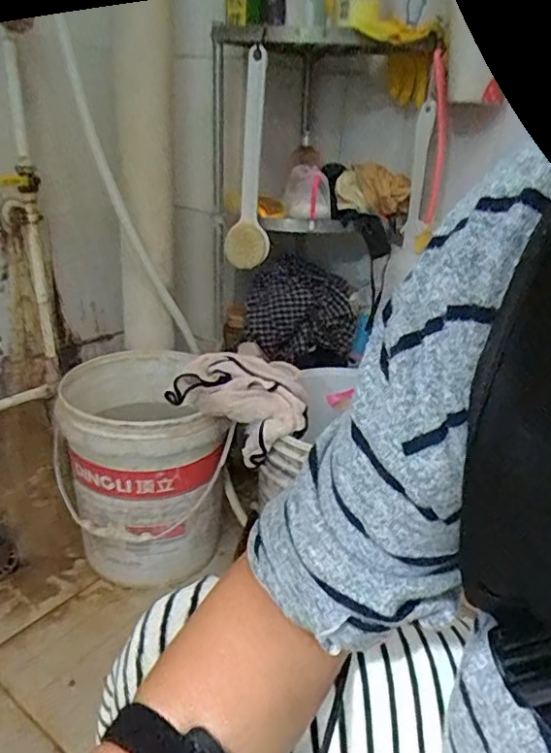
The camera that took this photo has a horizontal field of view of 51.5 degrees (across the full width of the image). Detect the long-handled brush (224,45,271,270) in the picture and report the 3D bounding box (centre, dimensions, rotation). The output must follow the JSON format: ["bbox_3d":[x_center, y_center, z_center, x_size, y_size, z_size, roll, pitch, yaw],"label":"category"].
[{"bbox_3d":[-0.052,-0.376,1.018,0.081,0.364,0.027,-9,27,-20],"label":"long-handled brush"}]

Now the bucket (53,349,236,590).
[{"bbox_3d":[-0.252,0.172,1.095,0.271,0.348,0.318,-12,30,-26],"label":"bucket"}]

